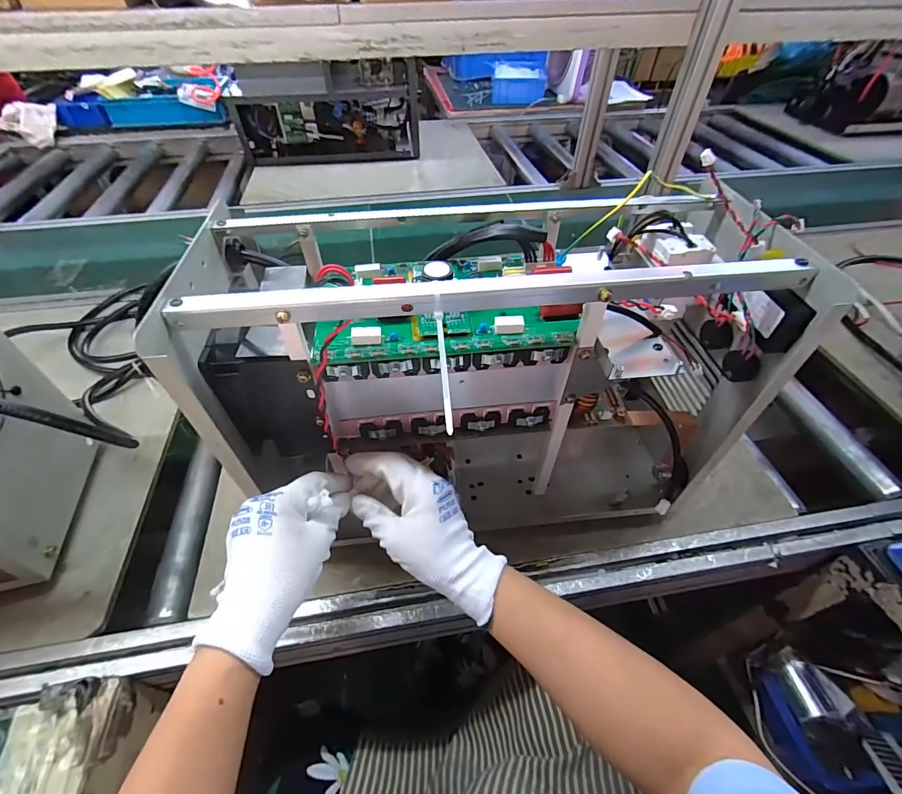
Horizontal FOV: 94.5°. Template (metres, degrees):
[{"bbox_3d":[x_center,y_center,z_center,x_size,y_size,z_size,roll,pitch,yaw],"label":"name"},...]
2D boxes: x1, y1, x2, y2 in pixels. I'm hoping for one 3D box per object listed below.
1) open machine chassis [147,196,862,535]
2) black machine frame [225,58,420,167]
[{"bbox_3d":[0.034,-0.009,0.423,0.451,0.301,0.184,-5,47,-4],"label":"open machine chassis"},{"bbox_3d":[-0.350,-0.833,1.208,0.514,0.242,0.156,-5,49,-5],"label":"black machine frame"}]

